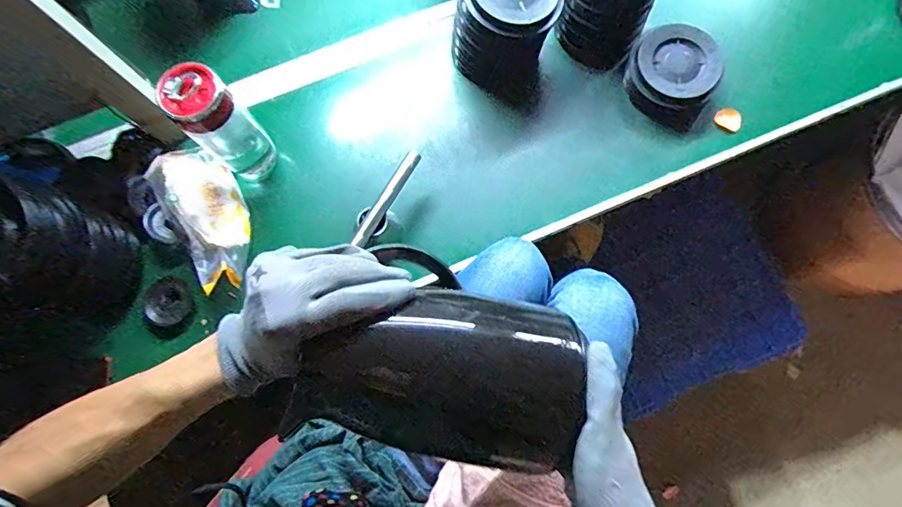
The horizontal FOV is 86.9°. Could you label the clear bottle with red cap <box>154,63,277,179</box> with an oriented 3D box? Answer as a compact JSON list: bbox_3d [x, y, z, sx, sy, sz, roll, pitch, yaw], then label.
[{"bbox_3d":[-0.265,-0.150,0.556,0.066,0.171,0.074,-42,79,-8],"label":"clear bottle with red cap"}]

